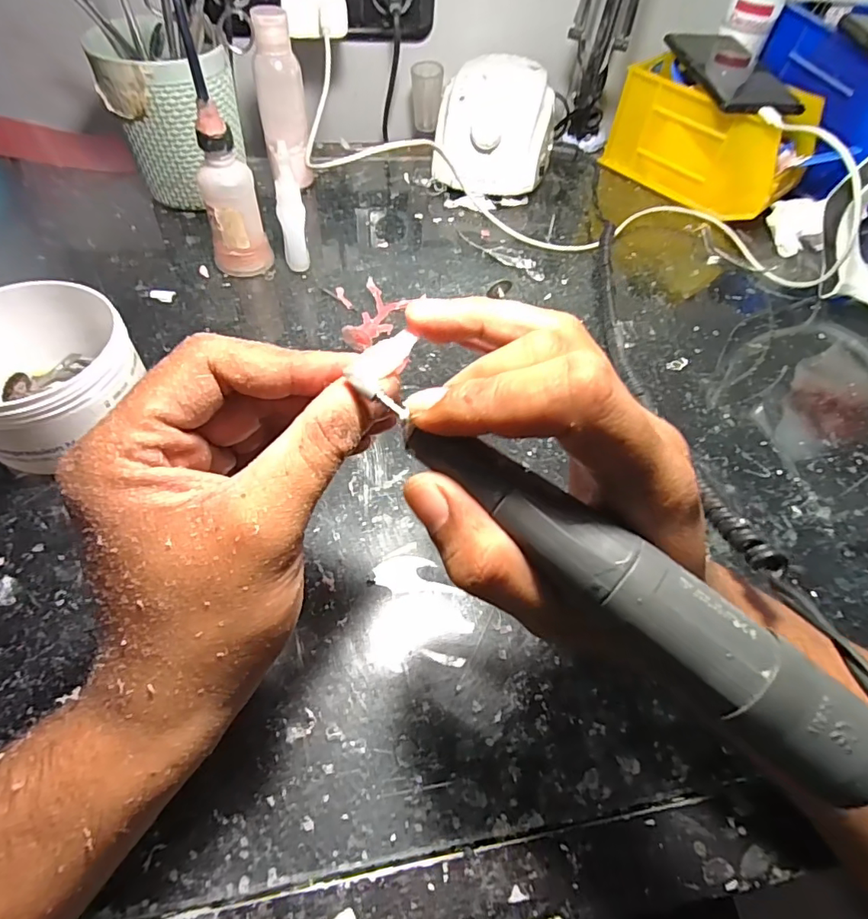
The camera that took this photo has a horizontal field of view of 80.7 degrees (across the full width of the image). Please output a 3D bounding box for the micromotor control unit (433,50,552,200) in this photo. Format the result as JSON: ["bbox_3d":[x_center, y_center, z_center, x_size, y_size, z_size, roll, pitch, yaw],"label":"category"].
[{"bbox_3d":[0.060,-0.316,0.487,0.104,0.082,0.124,11,55,3],"label":"micromotor control unit"}]

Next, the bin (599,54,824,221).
[{"bbox_3d":[0.266,-0.310,0.497,0.093,0.087,0.170,-38,66,-27],"label":"bin"}]

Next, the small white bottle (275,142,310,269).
[{"bbox_3d":[-0.104,-0.179,0.373,0.019,0.087,0.018,-5,56,-9],"label":"small white bottle"}]

